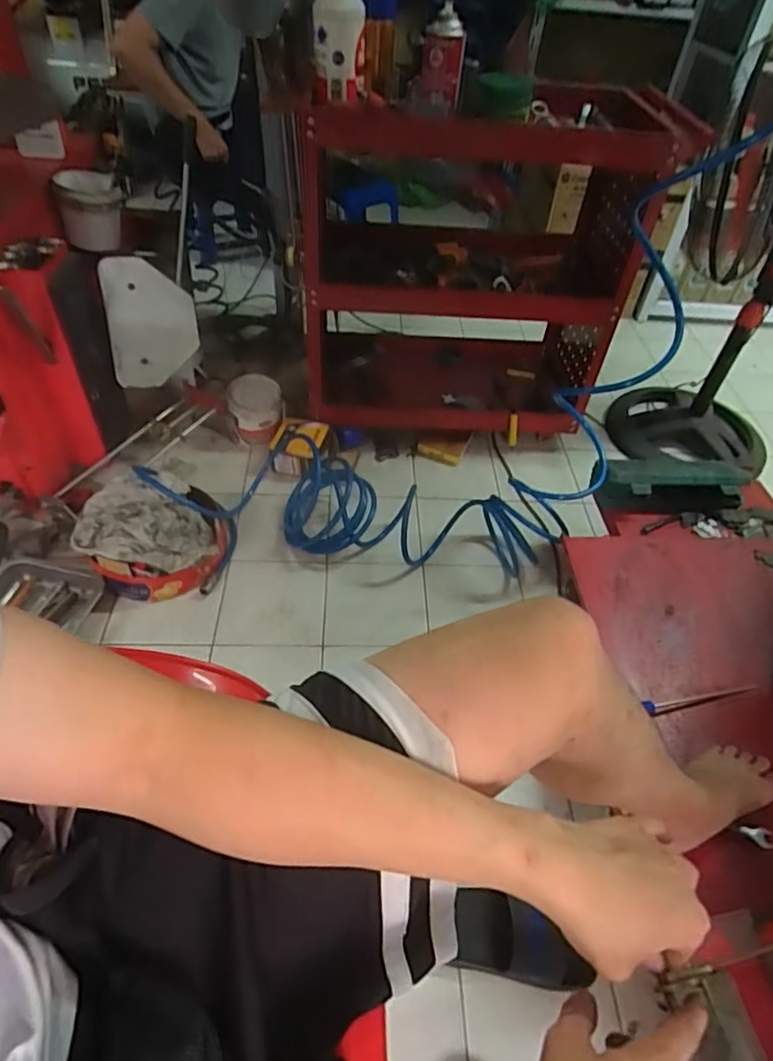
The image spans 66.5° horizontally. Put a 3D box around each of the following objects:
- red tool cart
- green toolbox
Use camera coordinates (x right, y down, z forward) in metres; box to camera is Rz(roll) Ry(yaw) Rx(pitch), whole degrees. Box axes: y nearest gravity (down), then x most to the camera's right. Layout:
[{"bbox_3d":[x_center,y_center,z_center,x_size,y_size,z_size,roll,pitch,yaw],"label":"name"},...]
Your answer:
[{"bbox_3d":[0.154,-0.551,1.328,0.671,0.709,0.383,3,48,-3],"label":"red tool cart"},{"bbox_3d":[0.540,-0.087,1.138,0.284,0.084,0.092,5,48,-1],"label":"green toolbox"}]

